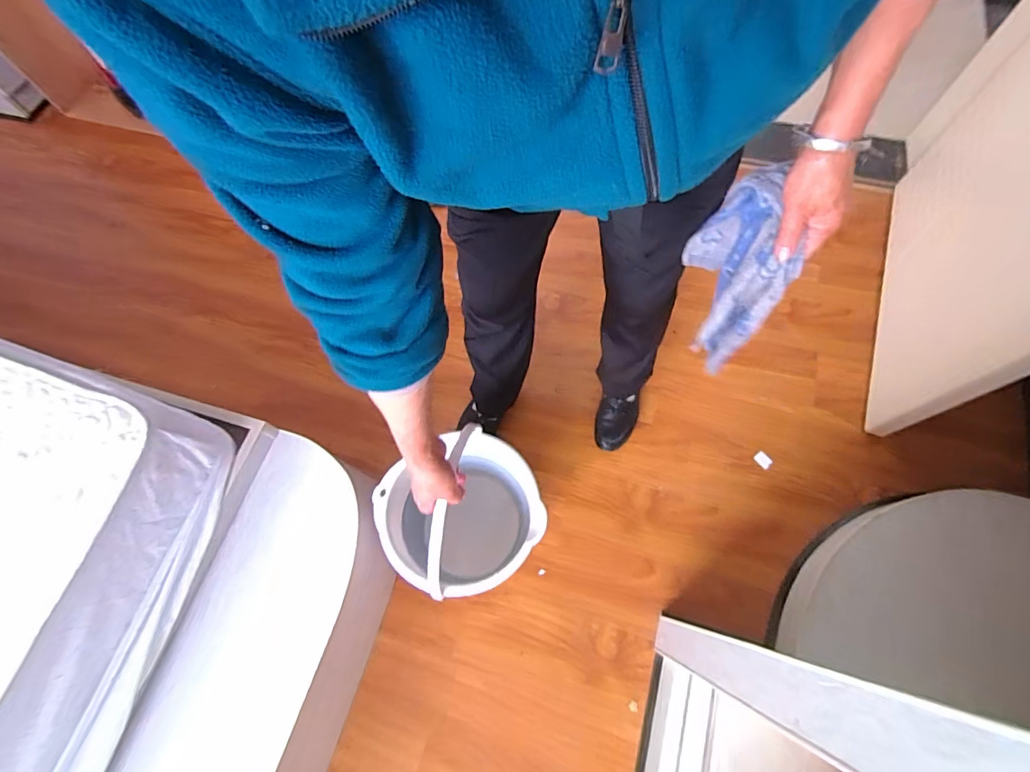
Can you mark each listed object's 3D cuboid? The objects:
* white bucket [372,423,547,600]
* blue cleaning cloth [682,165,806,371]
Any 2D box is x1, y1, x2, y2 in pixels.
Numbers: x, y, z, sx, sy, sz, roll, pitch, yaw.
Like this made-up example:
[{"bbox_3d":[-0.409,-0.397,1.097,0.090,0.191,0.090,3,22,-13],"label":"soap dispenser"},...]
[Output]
[{"bbox_3d":[-0.089,0.214,0.766,0.260,0.279,0.234,-21,68,-7],"label":"white bucket"},{"bbox_3d":[0.262,-0.131,0.561,0.038,0.245,0.138,-17,68,-5],"label":"blue cleaning cloth"}]

